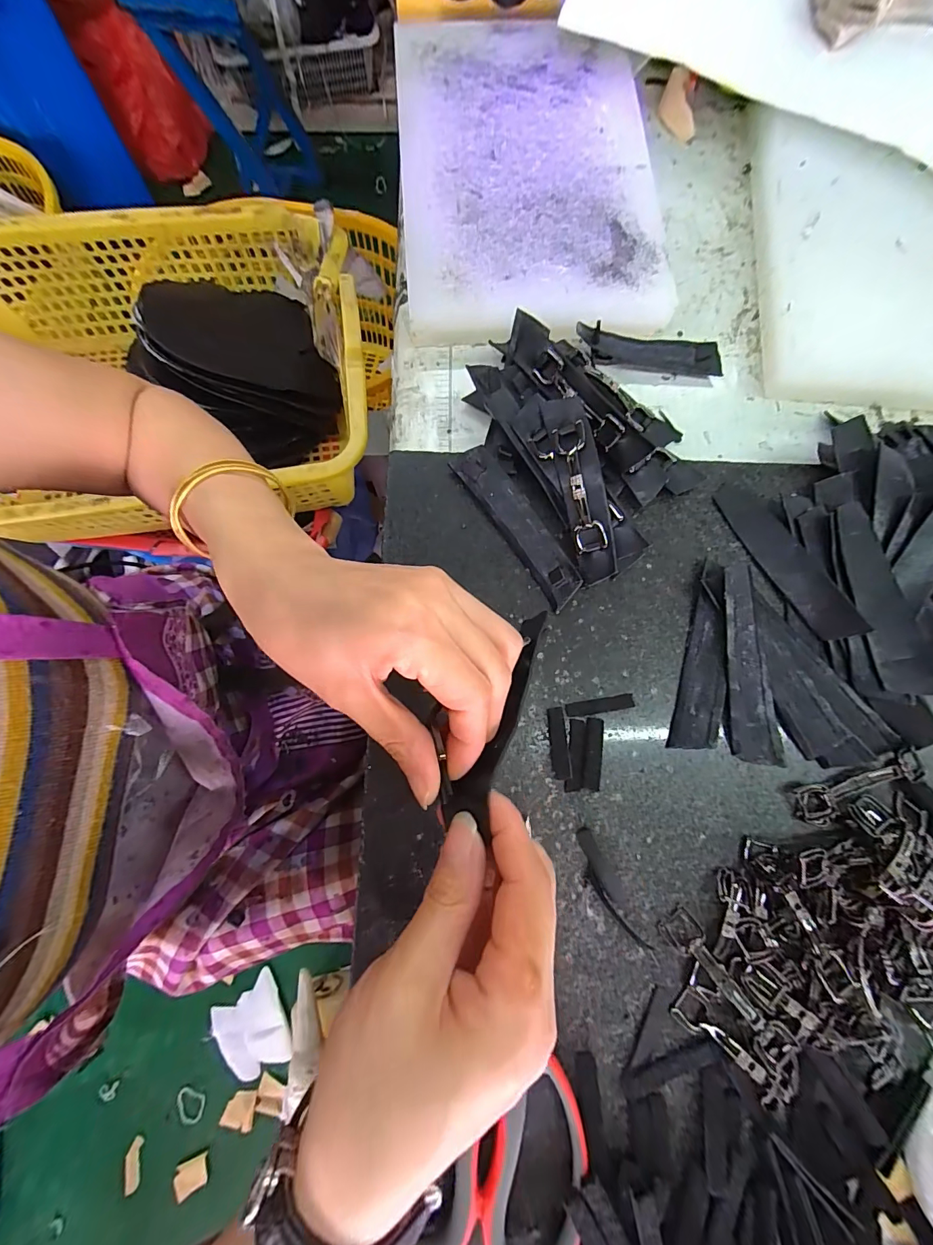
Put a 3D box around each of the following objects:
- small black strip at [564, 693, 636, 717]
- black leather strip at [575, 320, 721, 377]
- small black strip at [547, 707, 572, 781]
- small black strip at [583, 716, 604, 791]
[{"bbox_3d":[0.080,0.050,0.250,0.041,0.004,0.008,-9,79,-3],"label":"small black strip"},{"bbox_3d":[0.137,-0.204,0.318,0.108,0.025,0.022,4,78,0],"label":"black leather strip"},{"bbox_3d":[0.054,0.070,0.246,0.010,0.004,0.040,-4,79,-2],"label":"small black strip"},{"bbox_3d":[0.073,0.076,0.244,0.010,0.006,0.040,6,78,0],"label":"small black strip"}]

